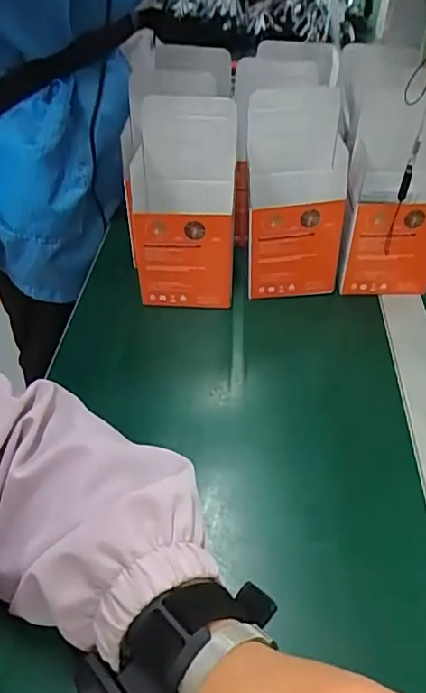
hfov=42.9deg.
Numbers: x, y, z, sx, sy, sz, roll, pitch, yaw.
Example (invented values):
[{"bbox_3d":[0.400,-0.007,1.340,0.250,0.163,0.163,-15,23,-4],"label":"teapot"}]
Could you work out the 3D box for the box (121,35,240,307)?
[{"bbox_3d":[-0.030,-0.159,0.505,0.100,0.203,0.142,-3,42,-4],"label":"box"}]

